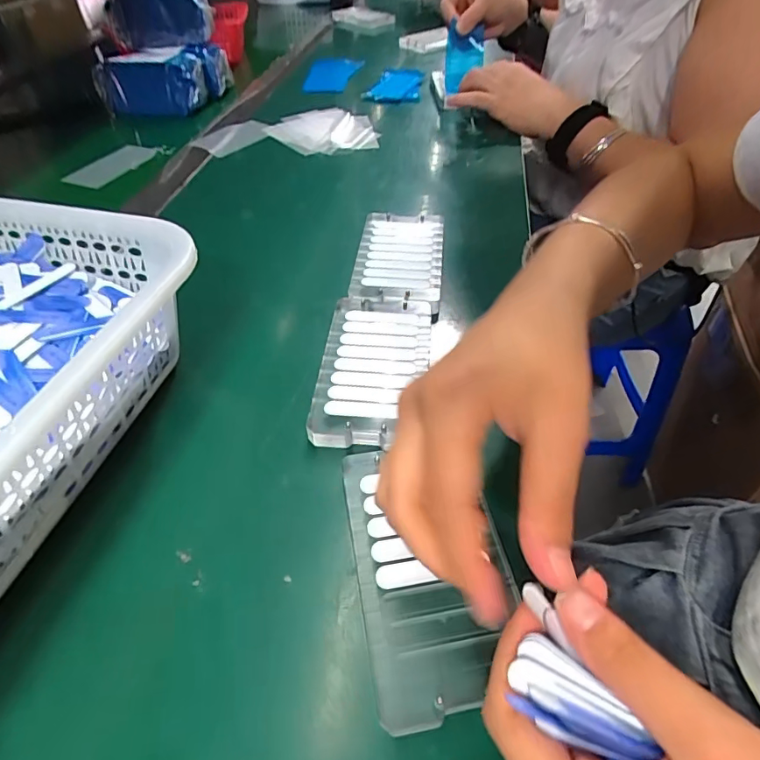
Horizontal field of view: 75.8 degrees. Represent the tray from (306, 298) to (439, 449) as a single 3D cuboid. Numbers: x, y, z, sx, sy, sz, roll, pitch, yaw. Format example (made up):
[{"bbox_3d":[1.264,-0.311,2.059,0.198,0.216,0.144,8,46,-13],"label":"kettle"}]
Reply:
[{"bbox_3d":[-0.002,-0.011,0.315,0.069,0.011,0.123,3,46,5],"label":"tray"}]

